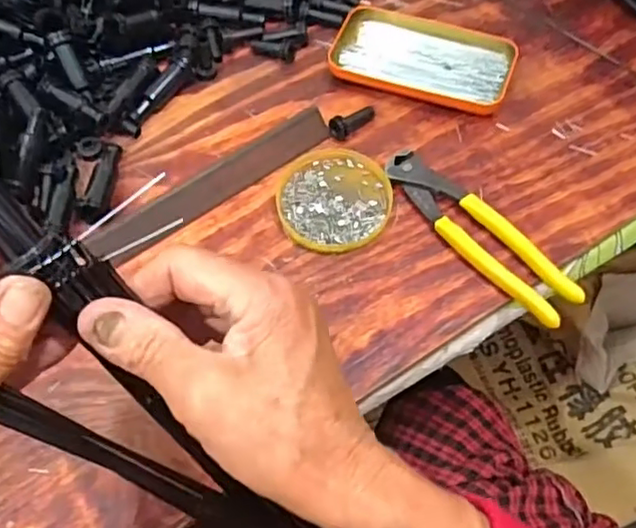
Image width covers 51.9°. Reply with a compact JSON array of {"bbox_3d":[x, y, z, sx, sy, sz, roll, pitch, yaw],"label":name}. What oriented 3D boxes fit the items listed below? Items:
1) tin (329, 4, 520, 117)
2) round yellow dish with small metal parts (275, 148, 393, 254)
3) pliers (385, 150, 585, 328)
[{"bbox_3d":[0.088,-0.174,0.541,0.142,0.019,0.083,17,61,11],"label":"tin"},{"bbox_3d":[0.011,-0.049,0.484,0.081,0.009,0.085,-1,59,1],"label":"round yellow dish with small metal parts"},{"bbox_3d":[0.111,-0.023,0.460,0.037,0.014,0.164,-36,65,-18],"label":"pliers"}]

